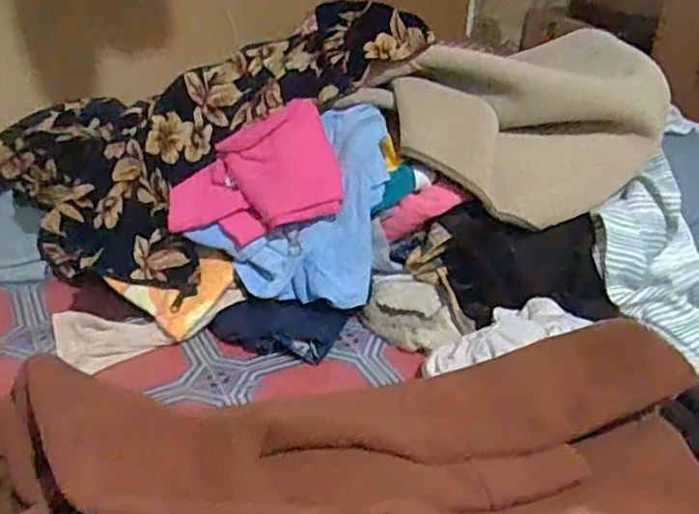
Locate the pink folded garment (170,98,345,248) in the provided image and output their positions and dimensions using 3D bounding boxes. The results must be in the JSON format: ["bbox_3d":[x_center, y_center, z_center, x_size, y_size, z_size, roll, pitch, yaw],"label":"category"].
[{"bbox_3d":[-0.116,-0.091,0.813,0.202,0.040,0.147,-22,74,2],"label":"pink folded garment"}]

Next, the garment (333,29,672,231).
[{"bbox_3d":[0.204,-0.174,0.852,0.328,0.156,0.238,-14,33,-27],"label":"garment"}]

